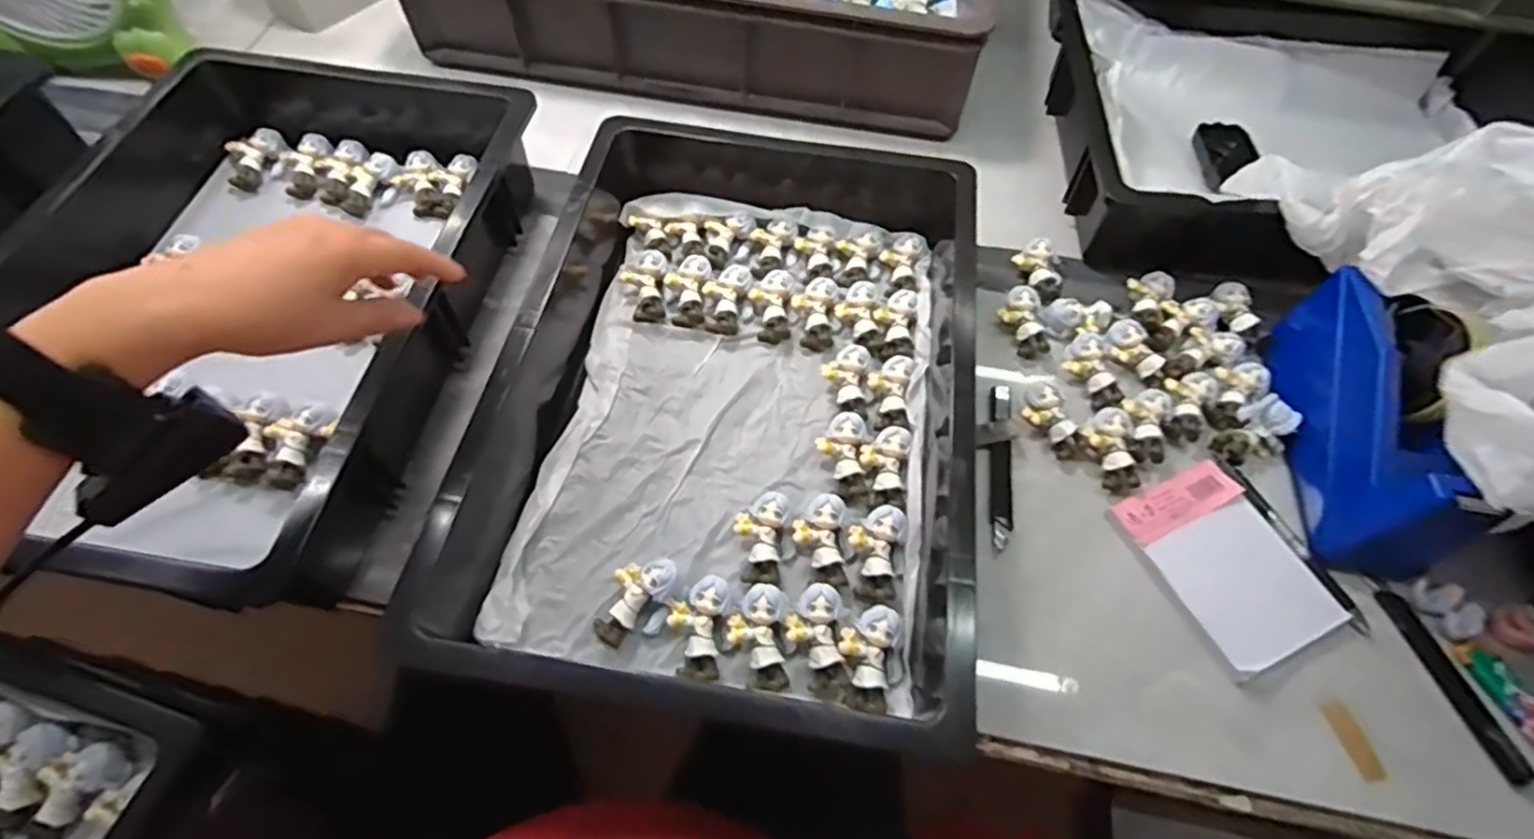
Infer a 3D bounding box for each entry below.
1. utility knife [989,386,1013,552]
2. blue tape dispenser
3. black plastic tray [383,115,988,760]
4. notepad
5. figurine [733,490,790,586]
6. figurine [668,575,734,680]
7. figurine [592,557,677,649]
[{"bbox_3d":[0.173,0.031,0.508,0.017,0.009,0.131,10,60,3],"label":"utility knife"},{"bbox_3d":[0.414,-0.008,0.466,0.058,0.111,0.195,9,60,2],"label":"blue tape dispenser"},{"bbox_3d":[-0.009,-0.035,0.492,0.343,0.097,0.460,8,58,3],"label":"black plastic tray"},{"bbox_3d":[0.311,0.098,0.470,0.097,0.012,0.127,-19,63,-13],"label":"notepad"},{"bbox_3d":[-0.005,0.079,0.457,0.033,0.021,0.060,6,74,2],"label":"figurine"},{"bbox_3d":[-0.042,0.127,0.423,0.035,0.023,0.056,8,60,2],"label":"figurine"},{"bbox_3d":[-0.082,0.113,0.429,0.039,0.029,0.054,21,62,9],"label":"figurine"}]

